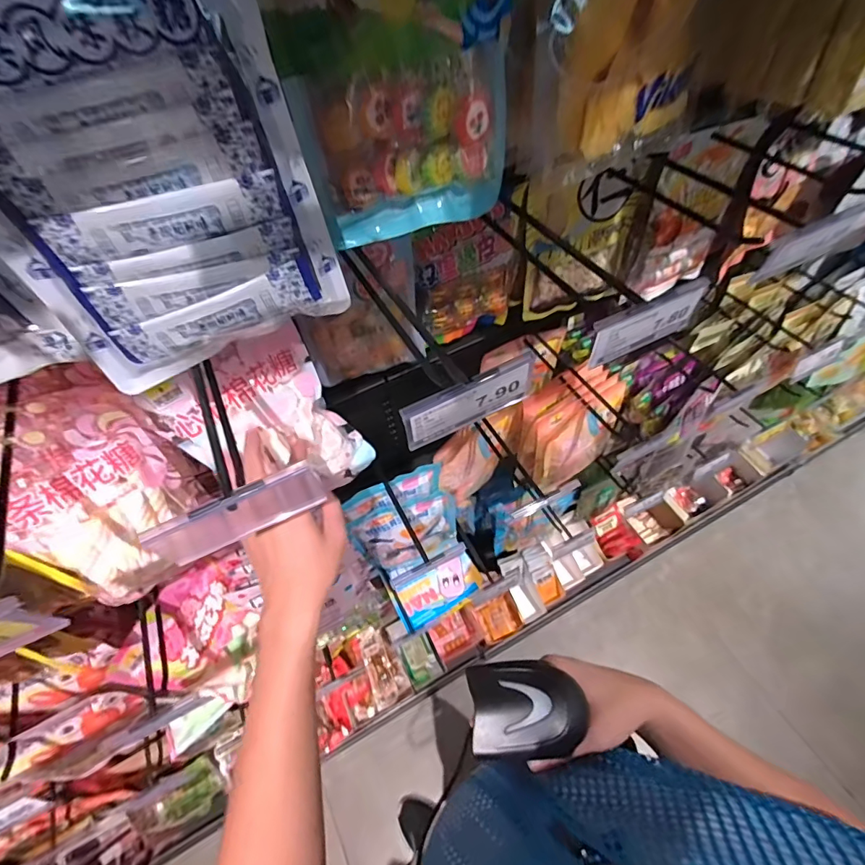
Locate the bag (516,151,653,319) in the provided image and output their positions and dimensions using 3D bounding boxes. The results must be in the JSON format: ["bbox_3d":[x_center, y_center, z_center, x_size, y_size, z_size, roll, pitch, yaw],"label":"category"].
[{"bbox_3d":[0.207,-0.263,0.628,0.181,0.216,0.043,-12,57,-4],"label":"bag"}]

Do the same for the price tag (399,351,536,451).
[{"bbox_3d":[0.026,-0.022,0.309,0.100,0.046,0.008,-25,55,-12],"label":"price tag"}]

